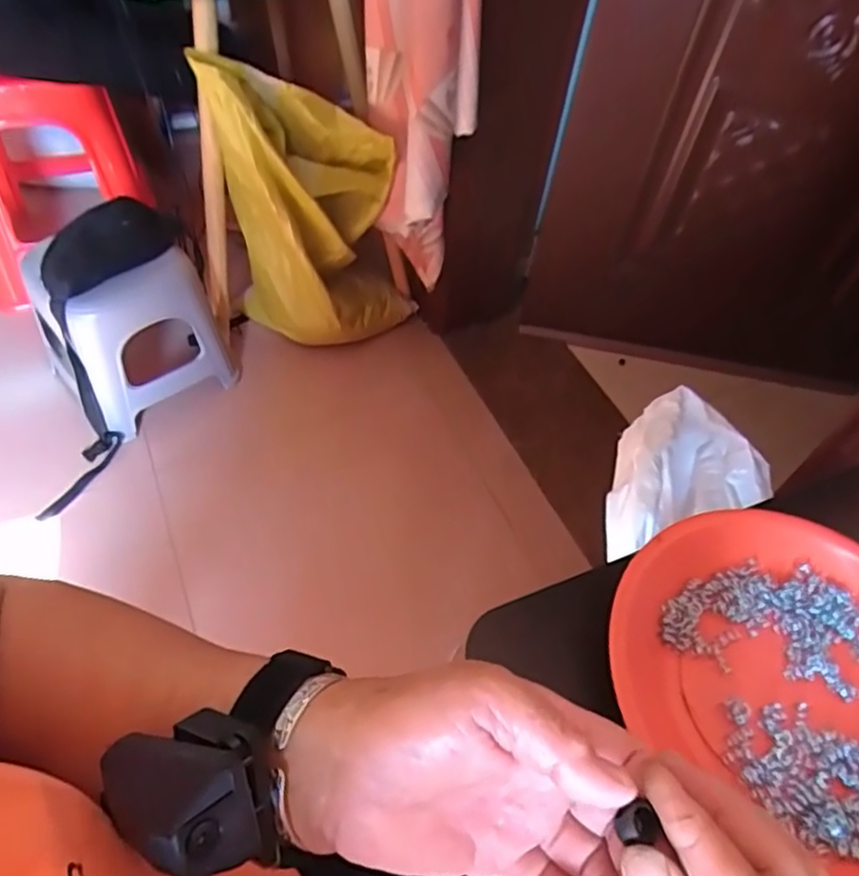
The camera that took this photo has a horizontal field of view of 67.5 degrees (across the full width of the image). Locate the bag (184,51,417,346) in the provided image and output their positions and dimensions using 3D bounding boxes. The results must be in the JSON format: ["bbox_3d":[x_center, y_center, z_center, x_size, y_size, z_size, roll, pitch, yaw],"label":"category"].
[{"bbox_3d":[-0.224,-0.432,1.329,0.380,0.601,0.189,1,53,-5],"label":"bag"}]

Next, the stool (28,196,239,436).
[{"bbox_3d":[-0.620,-0.253,1.284,0.312,0.364,0.269,-33,62,-27],"label":"stool"}]

